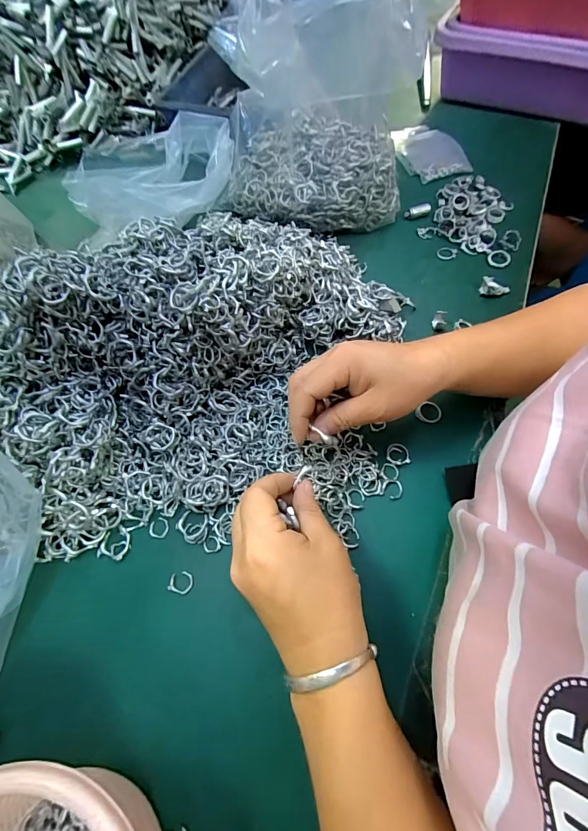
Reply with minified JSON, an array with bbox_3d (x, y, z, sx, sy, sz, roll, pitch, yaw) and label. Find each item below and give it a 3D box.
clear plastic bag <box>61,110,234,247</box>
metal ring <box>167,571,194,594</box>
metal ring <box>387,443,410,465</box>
[{"bbox_3d":[-0.138,-0.241,0.368,0.174,0.053,0.105,-42,69,-17],"label":"clear plastic bag"},{"bbox_3d":[-0.089,0.131,0.284,0.018,0.004,0.016,13,65,9],"label":"metal ring"},{"bbox_3d":[0.093,0.034,0.324,0.020,0.004,0.020,-1,64,2],"label":"metal ring"}]

